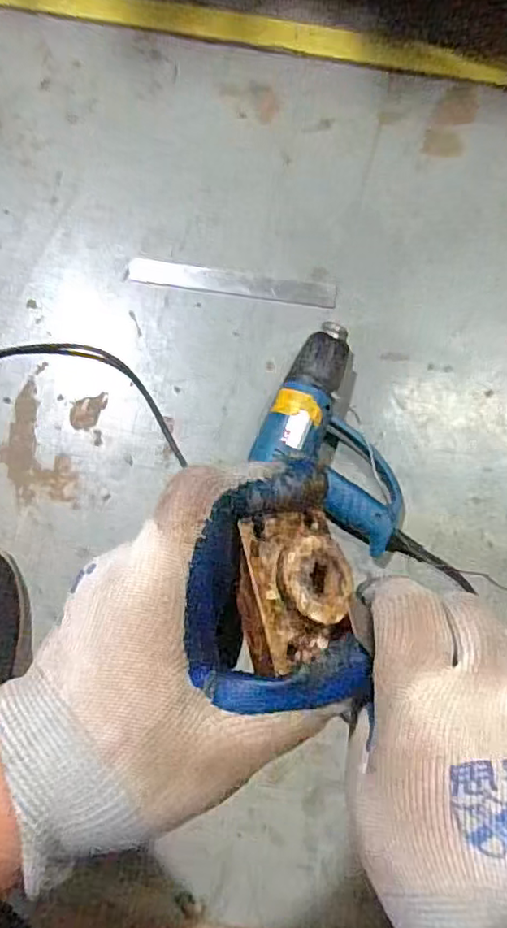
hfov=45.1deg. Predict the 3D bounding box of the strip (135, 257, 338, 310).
[{"bbox_3d":[-0.027,-0.236,0.791,0.268,0.010,0.038,7,79,2],"label":"strip"}]

